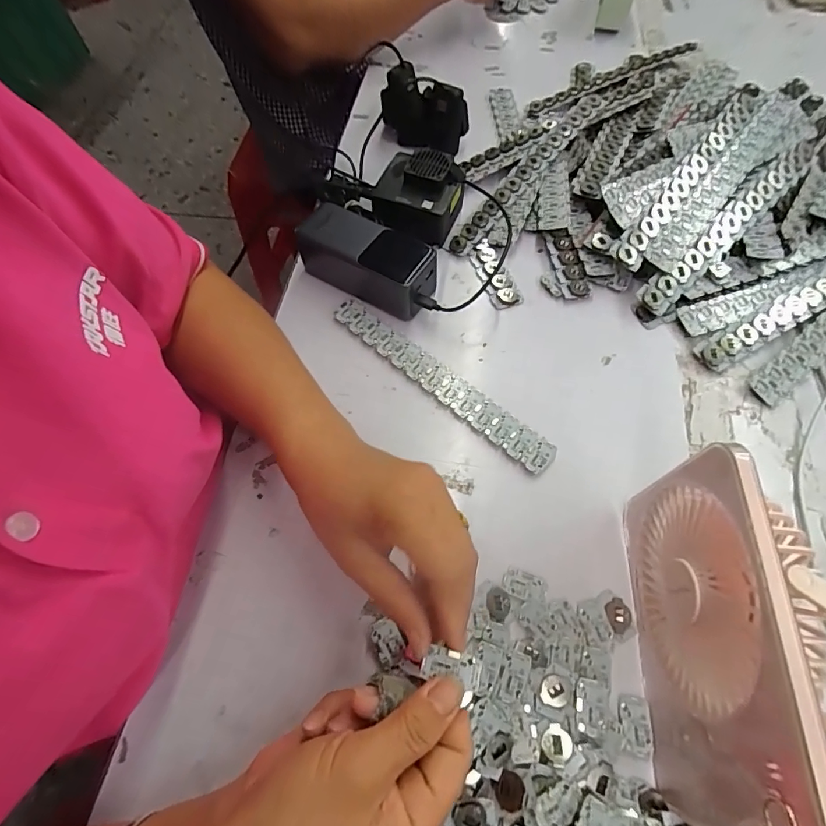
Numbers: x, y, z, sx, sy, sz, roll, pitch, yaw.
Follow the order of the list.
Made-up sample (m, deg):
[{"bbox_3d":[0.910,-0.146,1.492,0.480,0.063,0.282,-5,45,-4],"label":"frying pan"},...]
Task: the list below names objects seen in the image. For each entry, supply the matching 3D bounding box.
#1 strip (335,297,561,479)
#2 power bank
[{"bbox_3d":[0.021,-0.030,0.393,0.230,0.006,0.029,39,71,19],"label":"strip"},{"bbox_3d":[-0.041,-0.142,0.423,0.138,0.049,0.050,30,69,16],"label":"power bank"}]

